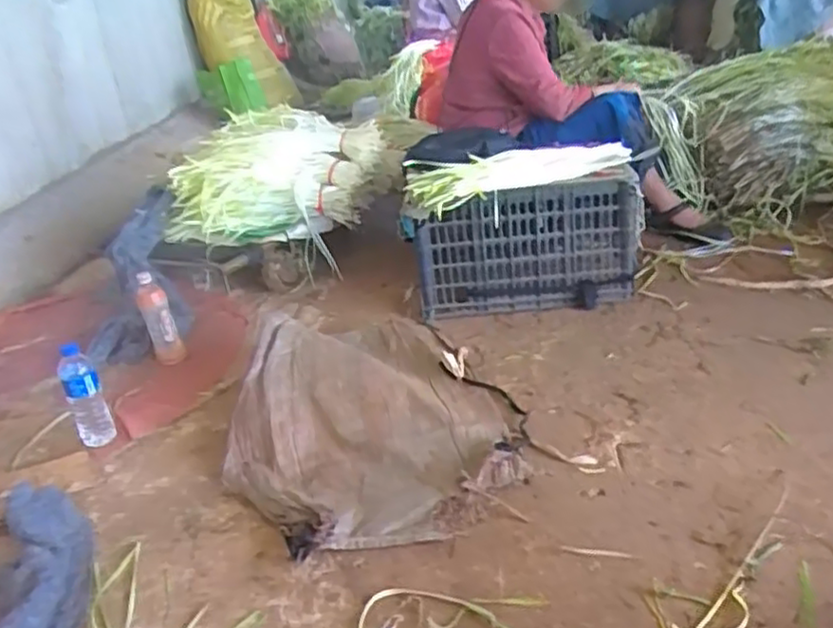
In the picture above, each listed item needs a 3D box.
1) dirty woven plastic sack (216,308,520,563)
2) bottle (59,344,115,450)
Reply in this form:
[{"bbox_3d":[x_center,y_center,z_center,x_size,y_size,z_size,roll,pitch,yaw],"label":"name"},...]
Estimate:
[{"bbox_3d":[-0.101,0.152,1.307,0.496,0.105,0.656,-10,27,-8],"label":"dirty woven plastic sack"},{"bbox_3d":[-0.625,0.159,1.344,0.065,0.199,0.054,-20,30,-25],"label":"bottle"}]

